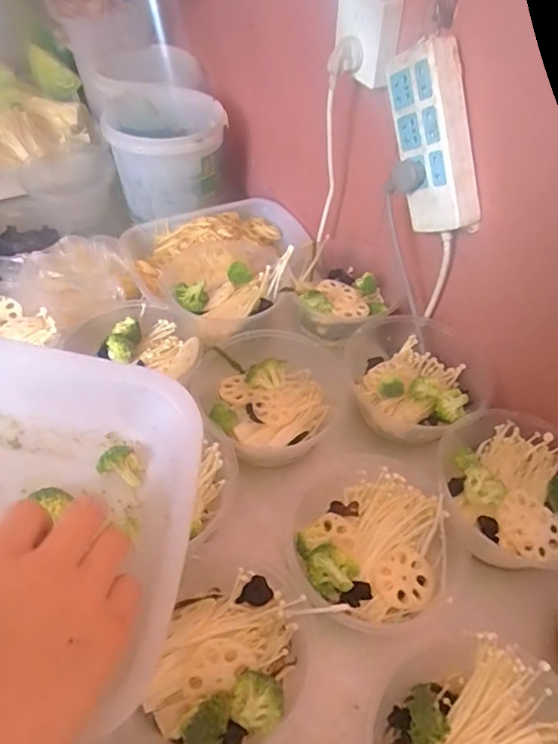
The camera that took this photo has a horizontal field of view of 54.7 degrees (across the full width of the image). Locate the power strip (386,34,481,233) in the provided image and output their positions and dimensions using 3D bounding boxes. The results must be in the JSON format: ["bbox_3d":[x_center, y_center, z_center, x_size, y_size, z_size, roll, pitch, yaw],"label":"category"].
[{"bbox_3d":[0.161,-0.242,0.570,0.038,0.188,0.084,-24,20,-22],"label":"power strip"}]

